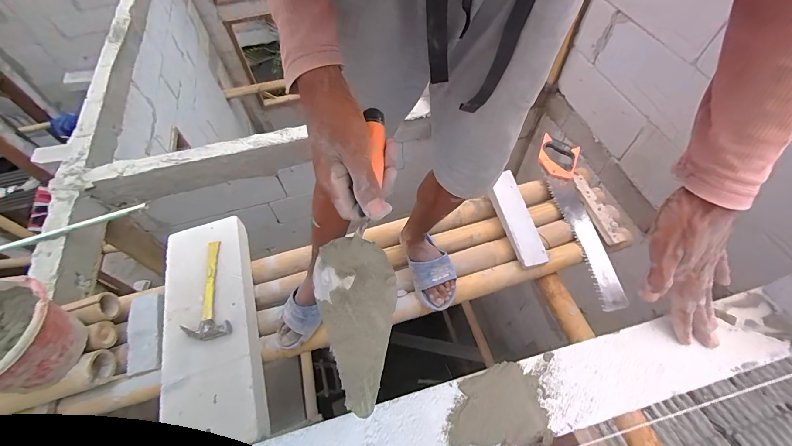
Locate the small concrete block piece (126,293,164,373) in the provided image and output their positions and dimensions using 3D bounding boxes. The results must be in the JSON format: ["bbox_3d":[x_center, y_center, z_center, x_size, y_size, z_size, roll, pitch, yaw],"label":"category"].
[{"bbox_3d":[-0.648,0.284,0.877,0.085,0.028,0.188,-5,77,-1],"label":"small concrete block piece"}]

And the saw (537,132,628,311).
[{"bbox_3d":[0.528,-0.022,0.992,0.111,0.017,0.531,-9,70,9],"label":"saw"}]

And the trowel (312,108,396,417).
[{"bbox_3d":[-0.041,0.028,0.345,0.074,0.060,0.279,0,73,3],"label":"trowel"}]

